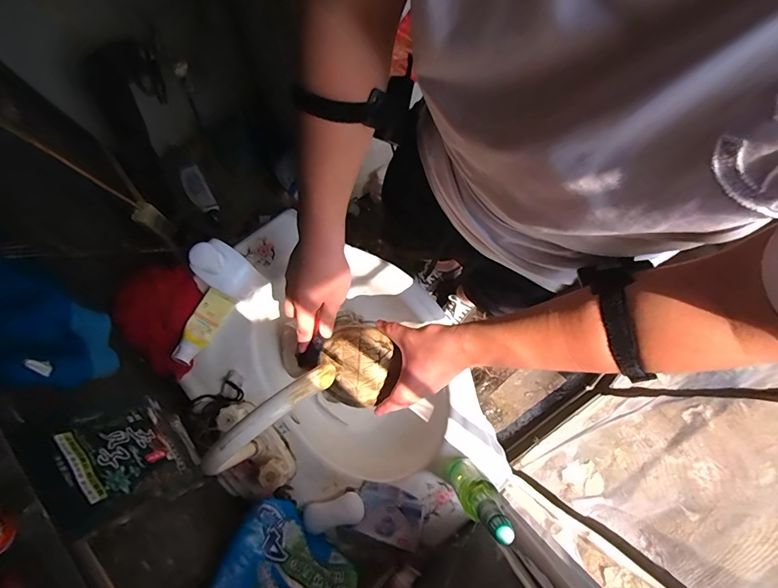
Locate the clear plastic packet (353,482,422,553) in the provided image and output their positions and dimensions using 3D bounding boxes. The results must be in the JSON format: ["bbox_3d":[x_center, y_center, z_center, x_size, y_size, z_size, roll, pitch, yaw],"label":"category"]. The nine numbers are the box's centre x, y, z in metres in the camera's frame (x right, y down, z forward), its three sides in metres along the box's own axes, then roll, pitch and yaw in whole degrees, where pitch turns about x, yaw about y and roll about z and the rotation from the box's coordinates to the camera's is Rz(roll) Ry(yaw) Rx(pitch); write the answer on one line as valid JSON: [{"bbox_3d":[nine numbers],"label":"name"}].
[{"bbox_3d":[0.000,0.321,0.589,0.093,0.022,0.075,3,48,20],"label":"clear plastic packet"}]

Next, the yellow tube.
[{"bbox_3d":[-0.292,0.052,0.628,0.042,0.025,0.120,20,63,5],"label":"yellow tube"}]

